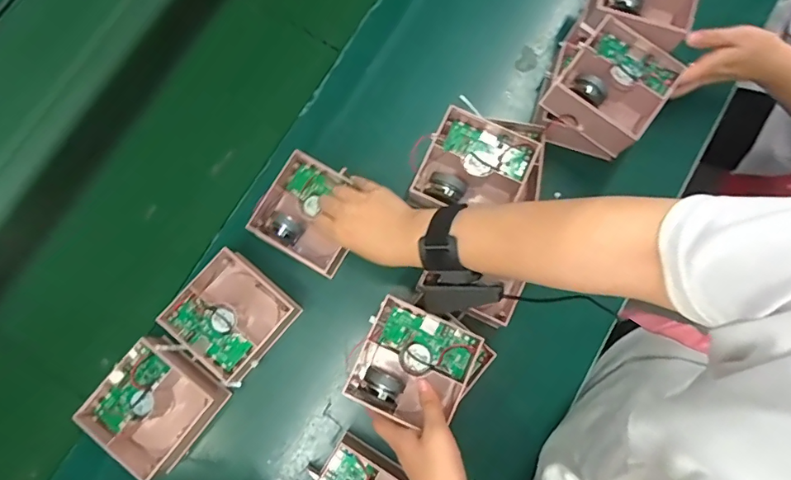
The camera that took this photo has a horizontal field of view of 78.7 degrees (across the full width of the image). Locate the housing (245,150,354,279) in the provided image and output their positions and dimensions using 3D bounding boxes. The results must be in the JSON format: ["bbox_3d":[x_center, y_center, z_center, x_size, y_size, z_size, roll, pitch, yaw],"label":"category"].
[{"bbox_3d":[-0.090,-0.029,0.529,0.103,0.042,0.104,27,81,4],"label":"housing"}]

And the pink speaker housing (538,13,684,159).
[{"bbox_3d":[0.230,-0.159,0.514,0.105,0.050,0.120,37,82,6],"label":"pink speaker housing"}]

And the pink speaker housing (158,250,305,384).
[{"bbox_3d":[-0.175,0.080,0.519,0.108,0.051,0.103,40,82,6],"label":"pink speaker housing"}]

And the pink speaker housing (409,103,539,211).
[{"bbox_3d":[0.080,-0.068,0.500,0.104,0.046,0.108,20,80,3],"label":"pink speaker housing"}]

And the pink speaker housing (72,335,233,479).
[{"bbox_3d":[-0.247,0.170,0.499,0.108,0.056,0.111,39,82,6],"label":"pink speaker housing"}]

